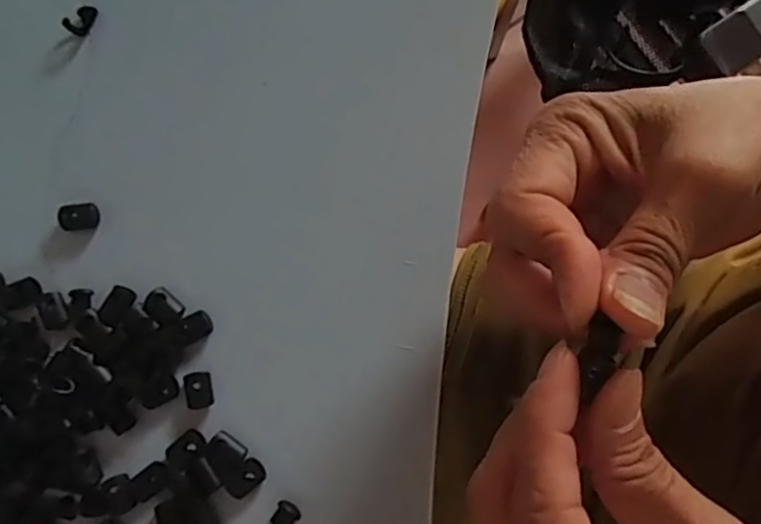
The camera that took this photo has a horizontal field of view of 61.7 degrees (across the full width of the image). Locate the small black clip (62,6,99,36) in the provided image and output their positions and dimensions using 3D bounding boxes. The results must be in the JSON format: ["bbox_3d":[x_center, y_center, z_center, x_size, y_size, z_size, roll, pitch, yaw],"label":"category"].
[{"bbox_3d":[-0.133,-0.108,0.283,0.010,0.006,0.015,27,85,3],"label":"small black clip"}]

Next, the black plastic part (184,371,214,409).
[{"bbox_3d":[-0.075,0.053,0.262,0.011,0.004,0.015,-14,84,-1],"label":"black plastic part"}]

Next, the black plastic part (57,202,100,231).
[{"bbox_3d":[-0.129,-0.019,0.272,0.016,0.006,0.011,-9,84,-1],"label":"black plastic part"}]

